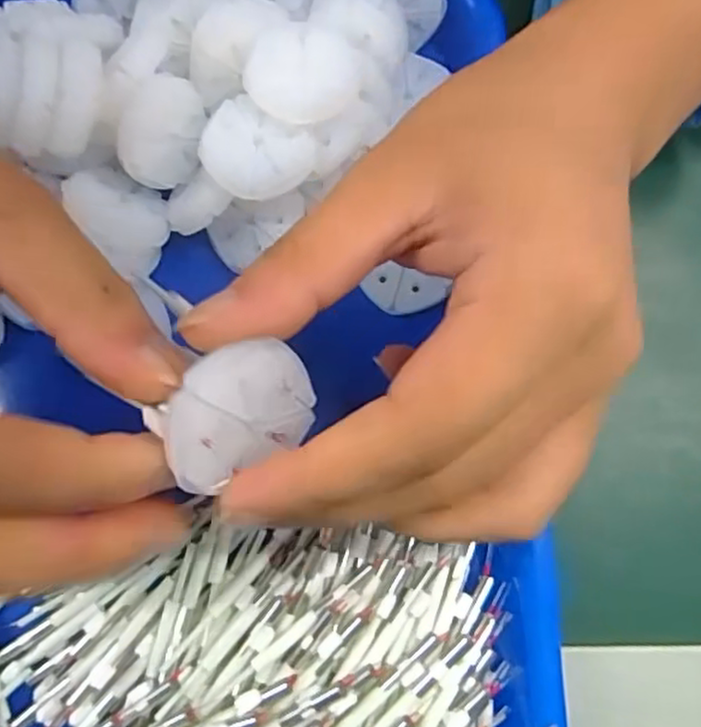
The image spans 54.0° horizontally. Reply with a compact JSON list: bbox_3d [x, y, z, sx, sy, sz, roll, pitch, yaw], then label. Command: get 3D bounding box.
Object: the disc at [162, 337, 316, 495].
[{"bbox_3d":[-0.025,0.011,0.156,0.036,0.006,0.029,-29,124,-30],"label":"disc"}]

